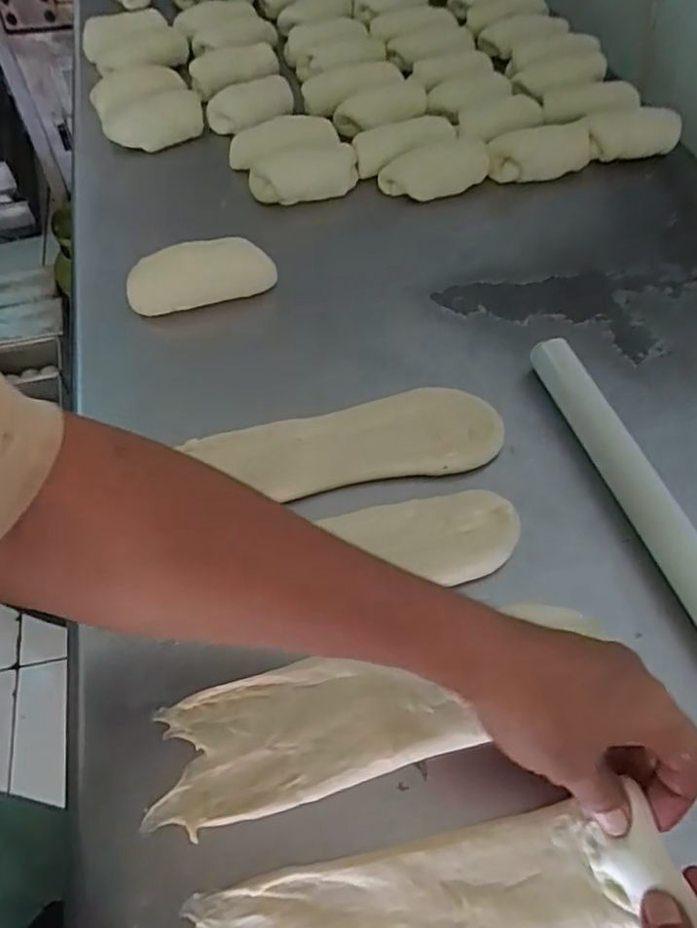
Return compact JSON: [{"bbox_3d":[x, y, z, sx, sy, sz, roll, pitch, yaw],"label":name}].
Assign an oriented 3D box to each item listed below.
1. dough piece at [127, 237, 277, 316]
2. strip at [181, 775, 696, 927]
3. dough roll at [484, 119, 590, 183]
[{"bbox_3d":[-0.132,-0.170,0.554,0.127,0.037,0.045,-10,57,-8],"label":"dough piece"},{"bbox_3d":[0.044,0.224,0.307,0.242,0.016,0.065,-12,57,-4],"label":"strip"},{"bbox_3d":[0.210,-0.343,0.691,0.121,0.040,0.051,-15,58,-10],"label":"dough roll"}]

